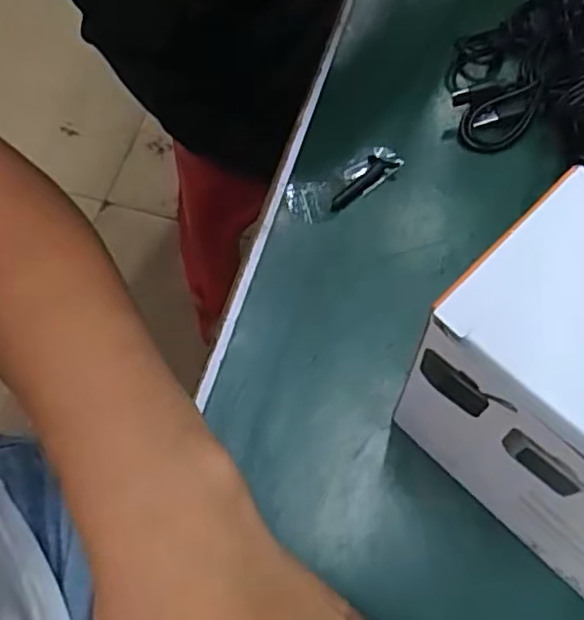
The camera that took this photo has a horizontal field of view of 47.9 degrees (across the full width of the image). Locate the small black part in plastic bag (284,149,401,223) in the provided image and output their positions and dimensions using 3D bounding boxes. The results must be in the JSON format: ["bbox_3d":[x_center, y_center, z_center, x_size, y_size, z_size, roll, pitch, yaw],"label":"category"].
[{"bbox_3d":[0.026,-0.060,0.319,0.056,0.007,0.024,-26,65,3],"label":"small black part in plastic bag"}]

